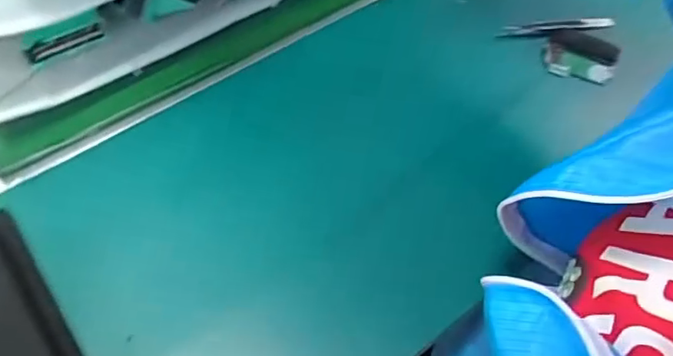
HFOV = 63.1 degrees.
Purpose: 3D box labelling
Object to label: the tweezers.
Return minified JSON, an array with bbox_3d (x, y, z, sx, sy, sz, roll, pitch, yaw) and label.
[{"bbox_3d":[0.225,-0.154,0.562,0.125,0.009,0.014,-9,59,-8],"label":"tweezers"}]

